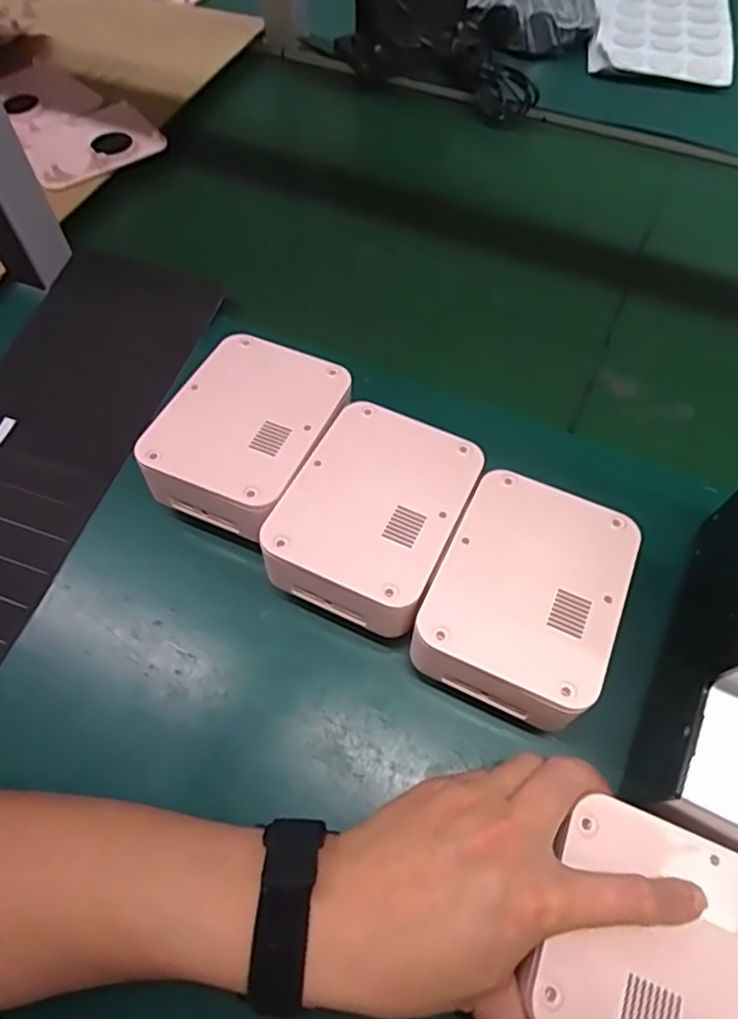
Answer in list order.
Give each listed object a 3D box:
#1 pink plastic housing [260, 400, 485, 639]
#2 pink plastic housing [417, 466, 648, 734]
[{"bbox_3d":[0.006,0.006,0.395,0.102,0.063,0.135,23,63,13],"label":"pink plastic housing"},{"bbox_3d":[0.091,0.052,0.370,0.096,0.065,0.130,22,63,13],"label":"pink plastic housing"}]

